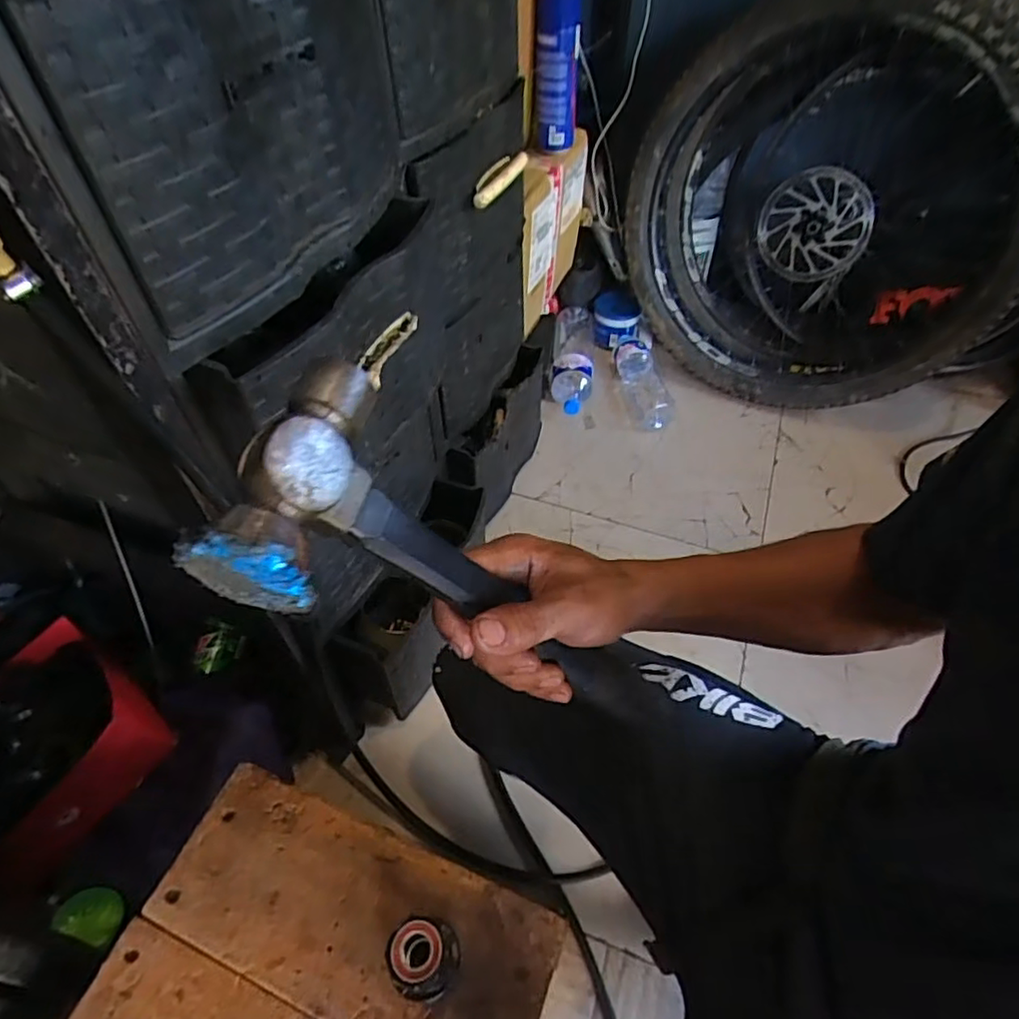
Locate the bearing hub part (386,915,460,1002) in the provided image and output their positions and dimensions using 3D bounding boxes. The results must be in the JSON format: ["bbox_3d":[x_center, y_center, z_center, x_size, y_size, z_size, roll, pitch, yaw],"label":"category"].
[{"bbox_3d":[-0.049,0.255,0.355,0.035,0.049,0.037,-1,50,1],"label":"bearing hub part"}]

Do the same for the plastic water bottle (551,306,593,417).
[{"bbox_3d":[0.139,-0.325,1.356,0.089,0.091,0.319,3,50,4],"label":"plastic water bottle"}]

